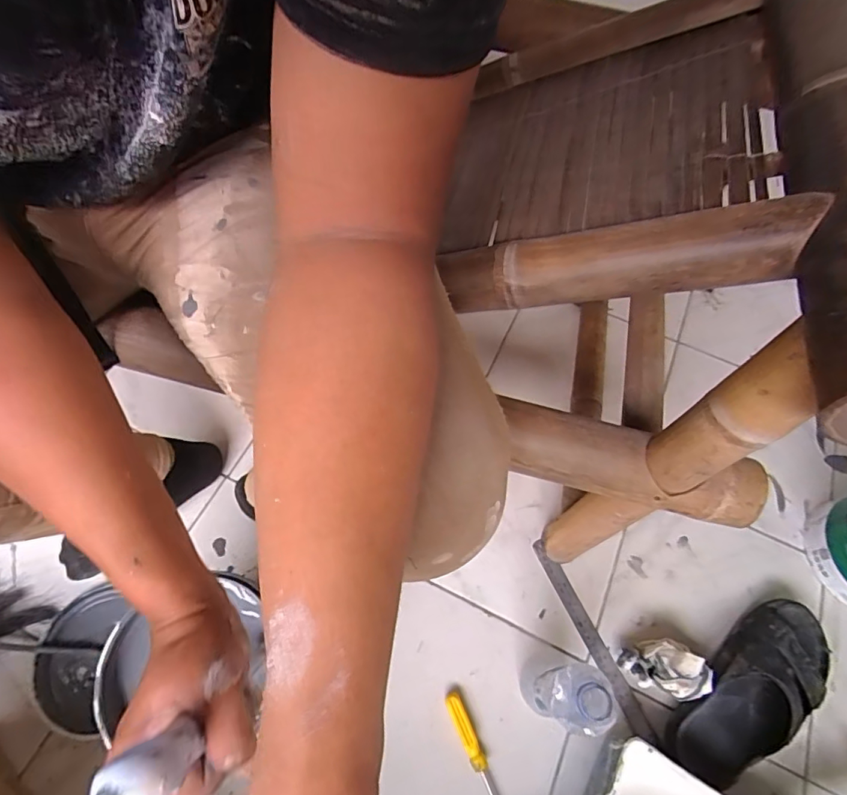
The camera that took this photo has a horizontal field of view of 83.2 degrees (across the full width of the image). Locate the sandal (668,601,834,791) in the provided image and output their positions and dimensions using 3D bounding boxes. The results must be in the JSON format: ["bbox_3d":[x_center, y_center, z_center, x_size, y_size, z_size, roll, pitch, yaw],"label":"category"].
[{"bbox_3d":[0.447,0.393,0.636,0.283,0.083,0.110,-39,72,-18],"label":"sandal"}]

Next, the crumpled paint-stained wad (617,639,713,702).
[{"bbox_3d":[0.328,0.366,0.650,0.110,0.069,0.066,16,65,5],"label":"crumpled paint-stained wad"}]

